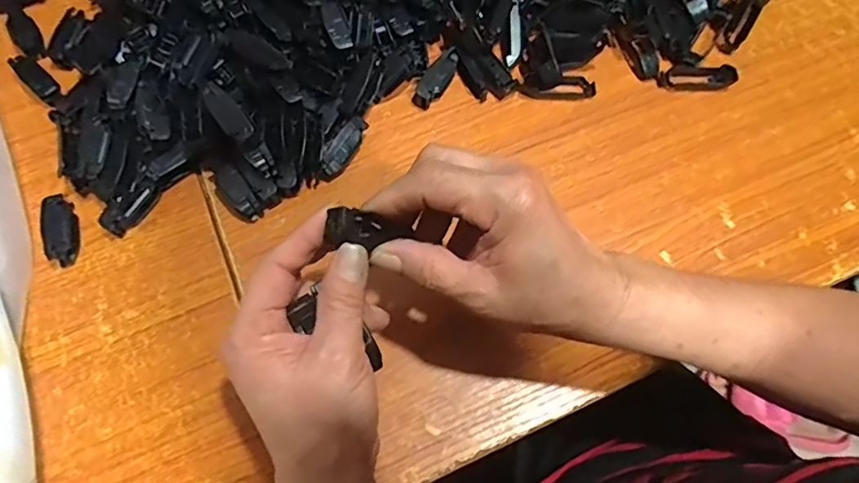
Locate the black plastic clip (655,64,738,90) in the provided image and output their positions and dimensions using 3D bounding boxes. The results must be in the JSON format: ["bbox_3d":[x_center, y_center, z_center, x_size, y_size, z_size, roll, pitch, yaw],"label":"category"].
[{"bbox_3d":[0.209,-0.129,0.434,0.059,0.010,0.018,-1,68,-2],"label":"black plastic clip"}]

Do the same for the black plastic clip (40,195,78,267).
[{"bbox_3d":[-0.254,-0.010,0.380,0.016,0.016,0.049,-16,69,-8],"label":"black plastic clip"}]

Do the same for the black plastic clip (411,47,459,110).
[{"bbox_3d":[0.006,-0.127,0.432,0.017,0.018,0.049,32,71,11],"label":"black plastic clip"}]

